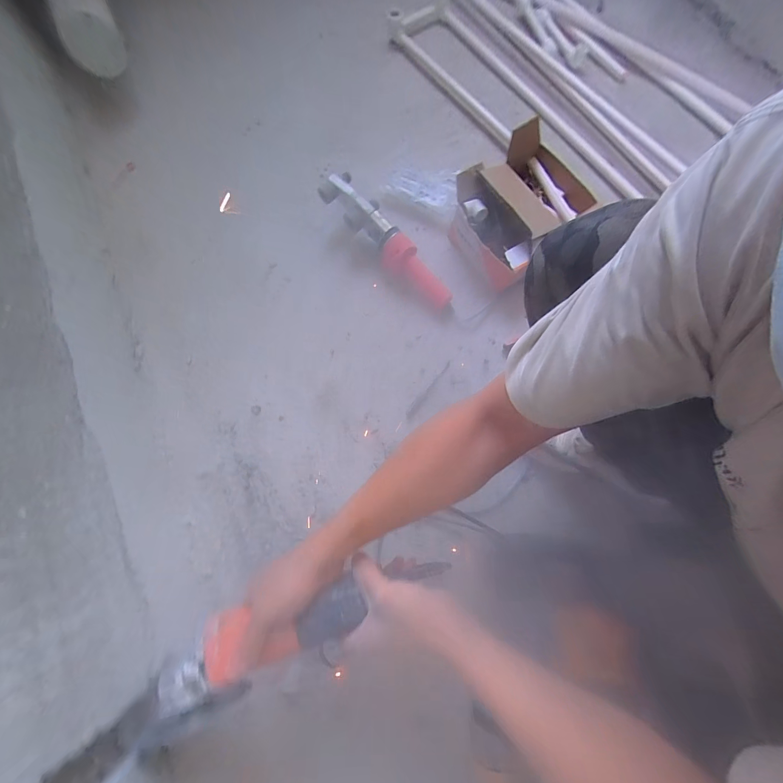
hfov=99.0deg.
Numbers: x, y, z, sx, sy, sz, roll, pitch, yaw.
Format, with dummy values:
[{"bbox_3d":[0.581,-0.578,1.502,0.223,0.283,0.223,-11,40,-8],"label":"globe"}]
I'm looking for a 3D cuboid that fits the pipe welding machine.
[{"bbox_3d":[-0.004,-0.301,0.670,0.340,0.053,0.068,45,80,-5],"label":"pipe welding machine"}]

